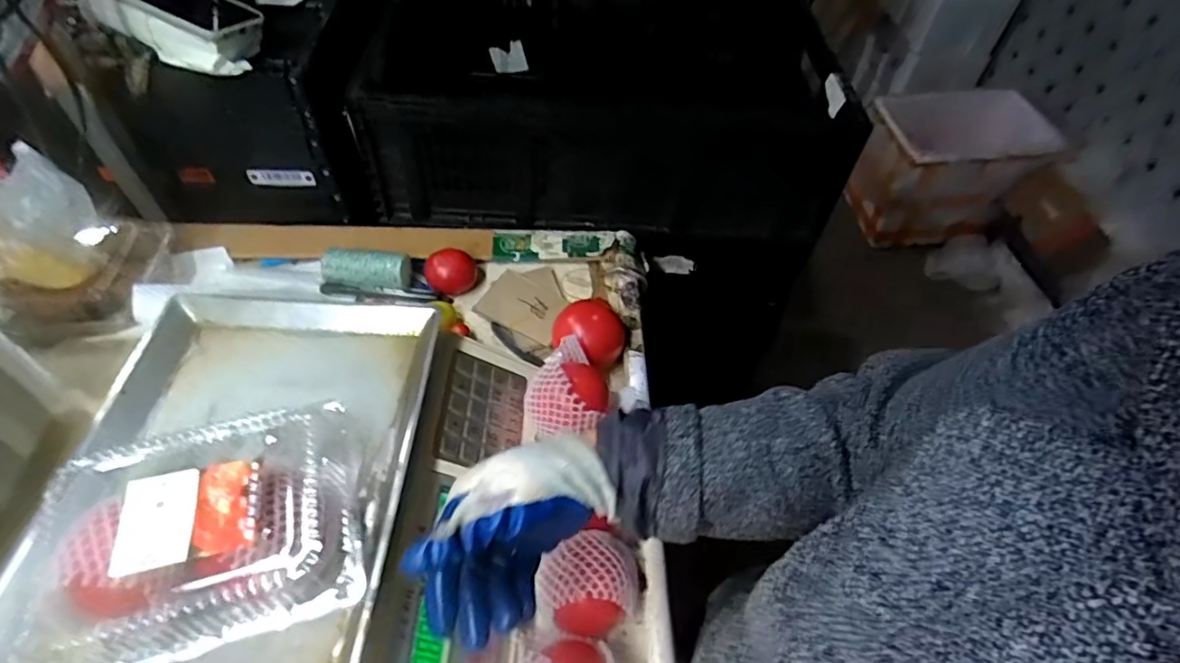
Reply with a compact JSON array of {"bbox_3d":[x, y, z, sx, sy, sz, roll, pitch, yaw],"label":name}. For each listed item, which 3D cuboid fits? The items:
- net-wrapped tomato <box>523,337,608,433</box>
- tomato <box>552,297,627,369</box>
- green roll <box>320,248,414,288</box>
[{"bbox_3d":[-0.022,0.063,0.592,0.083,0.081,0.105,-1,52,-5],"label":"net-wrapped tomato"},{"bbox_3d":[-0.001,0.003,0.660,0.080,0.059,0.082,-37,63,-28],"label":"tomato"},{"bbox_3d":[-0.272,-0.080,0.714,0.105,0.037,0.048,2,52,-2],"label":"green roll"}]

